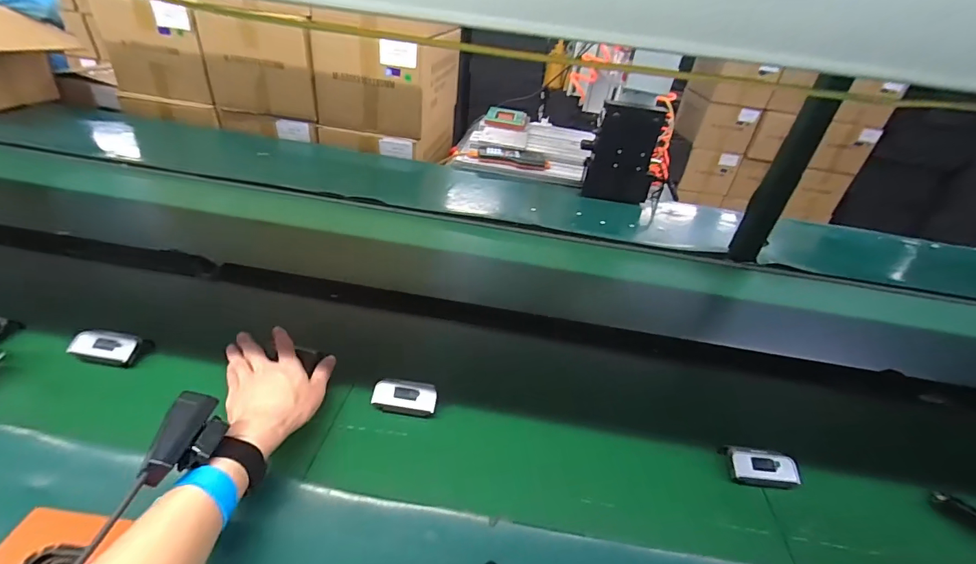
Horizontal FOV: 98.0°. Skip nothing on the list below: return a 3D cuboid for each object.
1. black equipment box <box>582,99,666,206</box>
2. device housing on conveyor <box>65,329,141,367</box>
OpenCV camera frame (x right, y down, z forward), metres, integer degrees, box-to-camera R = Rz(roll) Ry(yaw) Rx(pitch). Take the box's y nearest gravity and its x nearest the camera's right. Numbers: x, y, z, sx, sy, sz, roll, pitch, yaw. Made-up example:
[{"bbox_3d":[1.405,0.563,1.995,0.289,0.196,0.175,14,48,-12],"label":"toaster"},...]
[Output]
[{"bbox_3d":[0.359,-0.347,1.158,0.193,0.255,0.040,10,34,12],"label":"black equipment box"},{"bbox_3d":[-0.480,0.083,0.538,0.073,0.023,0.042,4,34,-6],"label":"device housing on conveyor"}]

